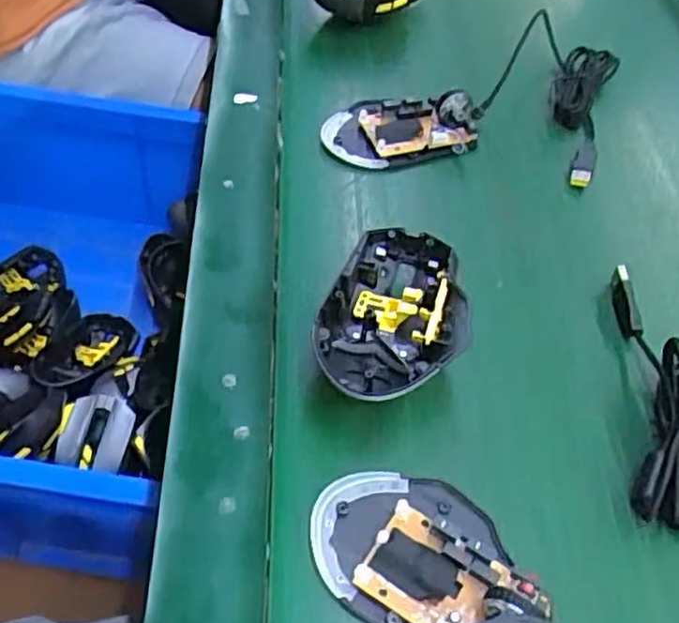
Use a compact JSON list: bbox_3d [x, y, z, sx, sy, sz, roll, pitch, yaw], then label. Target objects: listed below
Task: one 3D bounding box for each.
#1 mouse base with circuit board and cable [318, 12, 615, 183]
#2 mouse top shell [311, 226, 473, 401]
[{"bbox_3d":[0.106,-0.170,0.543,0.191,0.032,0.205,15,52,7],"label":"mouse base with circuit board and cable"},{"bbox_3d":[0.031,0.002,0.383,0.071,0.043,0.096,15,52,7],"label":"mouse top shell"}]

